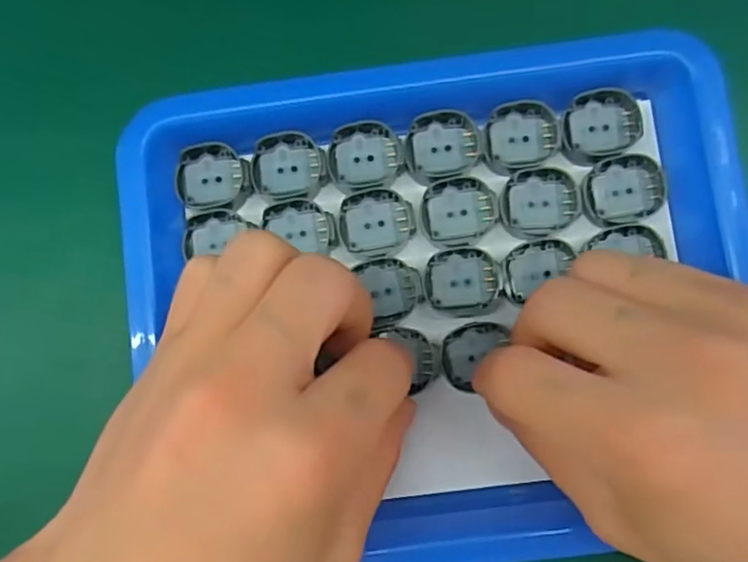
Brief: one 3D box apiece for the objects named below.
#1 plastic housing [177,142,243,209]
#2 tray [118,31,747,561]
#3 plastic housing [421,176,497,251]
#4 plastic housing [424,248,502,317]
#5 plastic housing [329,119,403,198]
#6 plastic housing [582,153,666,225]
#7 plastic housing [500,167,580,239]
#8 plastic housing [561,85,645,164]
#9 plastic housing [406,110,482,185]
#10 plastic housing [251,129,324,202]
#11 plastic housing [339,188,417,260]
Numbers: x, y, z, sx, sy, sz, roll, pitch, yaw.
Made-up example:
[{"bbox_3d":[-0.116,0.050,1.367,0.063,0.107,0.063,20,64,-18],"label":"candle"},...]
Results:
[{"bbox_3d":[-0.063,-0.040,0.239,0.023,0.006,0.025,2,84,3],"label":"plastic housing"},{"bbox_3d":[0.024,0.009,0.227,0.215,0.028,0.184,-6,84,2],"label":"tray"},{"bbox_3d":[0.032,-0.026,0.233,0.028,0.004,0.027,-6,84,2],"label":"plastic housing"},{"bbox_3d":[0.033,0.000,0.231,0.028,0.004,0.024,-1,84,3],"label":"plastic housing"},{"bbox_3d":[-0.003,-0.047,0.236,0.027,0.004,0.027,2,84,3],"label":"plastic housing"},{"bbox_3d":[0.093,-0.034,0.230,0.029,0.004,0.025,-5,84,2],"label":"plastic housing"},{"bbox_3d":[0.062,-0.029,0.231,0.028,0.004,0.026,-4,84,2],"label":"plastic housing"},{"bbox_3d":[0.085,-0.059,0.233,0.030,0.005,0.024,-16,83,1],"label":"plastic housing"},{"bbox_3d":[0.026,-0.052,0.235,0.028,0.004,0.025,-15,83,1],"label":"plastic housing"},{"bbox_3d":[-0.033,-0.044,0.238,0.027,0.007,0.027,0,86,1],"label":"plastic housing"},{"bbox_3d":[0.001,-0.022,0.236,0.028,0.005,0.025,-10,84,2],"label":"plastic housing"}]

